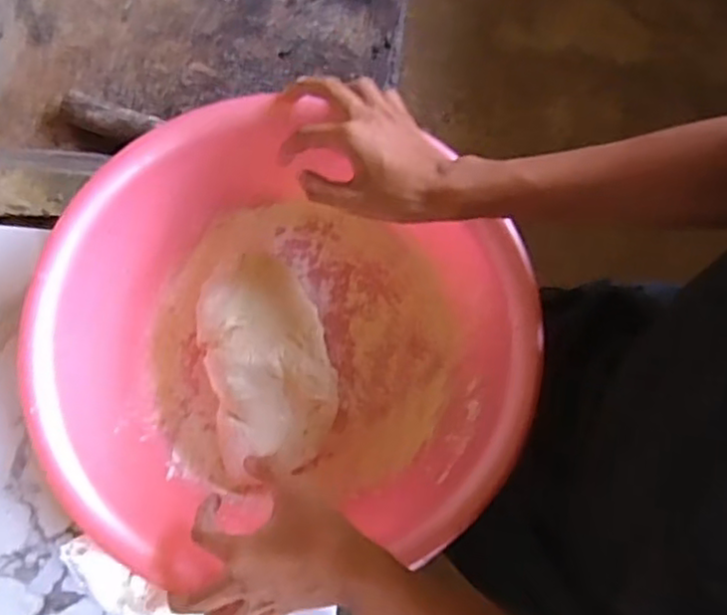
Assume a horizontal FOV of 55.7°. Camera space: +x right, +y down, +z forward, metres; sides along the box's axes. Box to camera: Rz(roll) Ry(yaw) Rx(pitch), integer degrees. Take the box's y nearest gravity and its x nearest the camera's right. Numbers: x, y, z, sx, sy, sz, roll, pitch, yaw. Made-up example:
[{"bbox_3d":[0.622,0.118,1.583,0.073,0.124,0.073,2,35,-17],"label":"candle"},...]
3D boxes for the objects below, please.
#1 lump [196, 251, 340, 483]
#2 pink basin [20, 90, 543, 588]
[{"bbox_3d":[-0.088,0.039,0.628,0.109,0.059,0.204,-10,77,-1],"label":"lump"},{"bbox_3d":[-0.064,0.025,0.610,0.397,0.118,0.367,0,77,1],"label":"pink basin"}]

